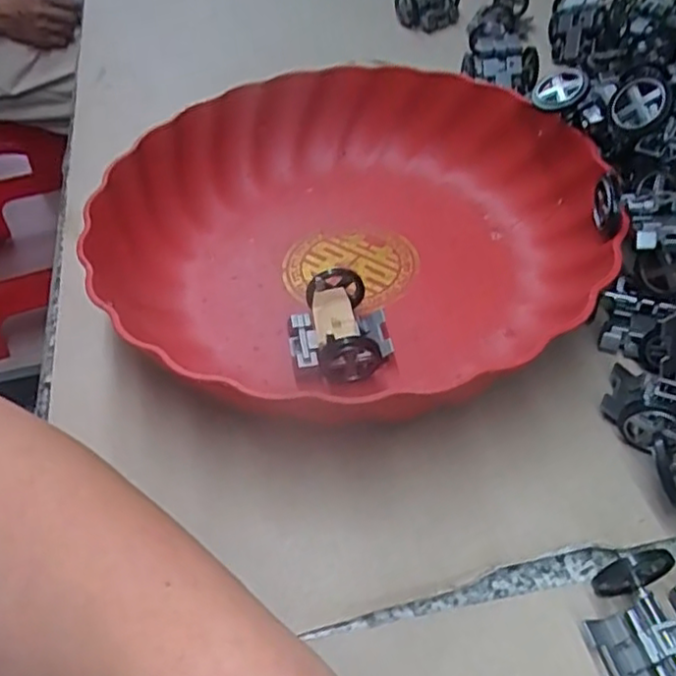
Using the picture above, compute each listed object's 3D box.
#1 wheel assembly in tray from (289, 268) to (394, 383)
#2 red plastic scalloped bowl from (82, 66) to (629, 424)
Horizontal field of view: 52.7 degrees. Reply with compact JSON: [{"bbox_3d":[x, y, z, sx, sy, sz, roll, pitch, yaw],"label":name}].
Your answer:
[{"bbox_3d":[0.001,-0.005,0.310,0.044,0.026,0.051,-8,47,-2],"label":"wheel assembly in tray"},{"bbox_3d":[0.003,-0.059,0.350,0.244,0.047,0.227,-13,47,-7],"label":"red plastic scalloped bowl"}]

